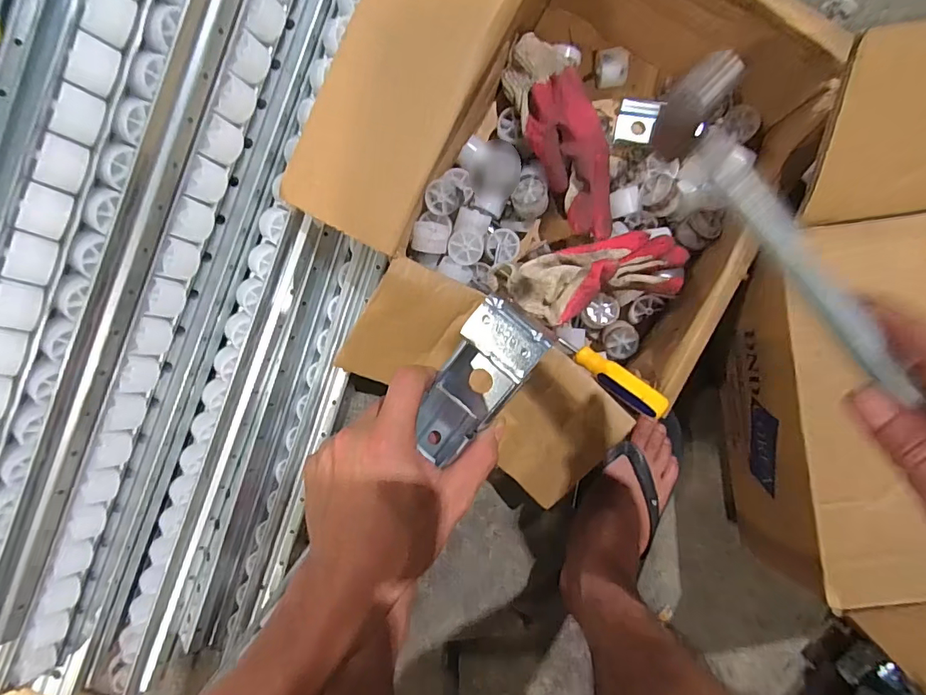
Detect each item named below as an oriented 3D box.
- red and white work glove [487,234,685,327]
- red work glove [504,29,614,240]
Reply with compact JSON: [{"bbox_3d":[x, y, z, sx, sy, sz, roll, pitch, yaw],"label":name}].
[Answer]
[{"bbox_3d":[0.125,-0.068,0.463,0.183,0.068,0.067,-14,93,1],"label":"red and white work glove"},{"bbox_3d":[0.097,-0.204,0.465,0.067,0.043,0.198,-18,93,1],"label":"red work glove"}]

